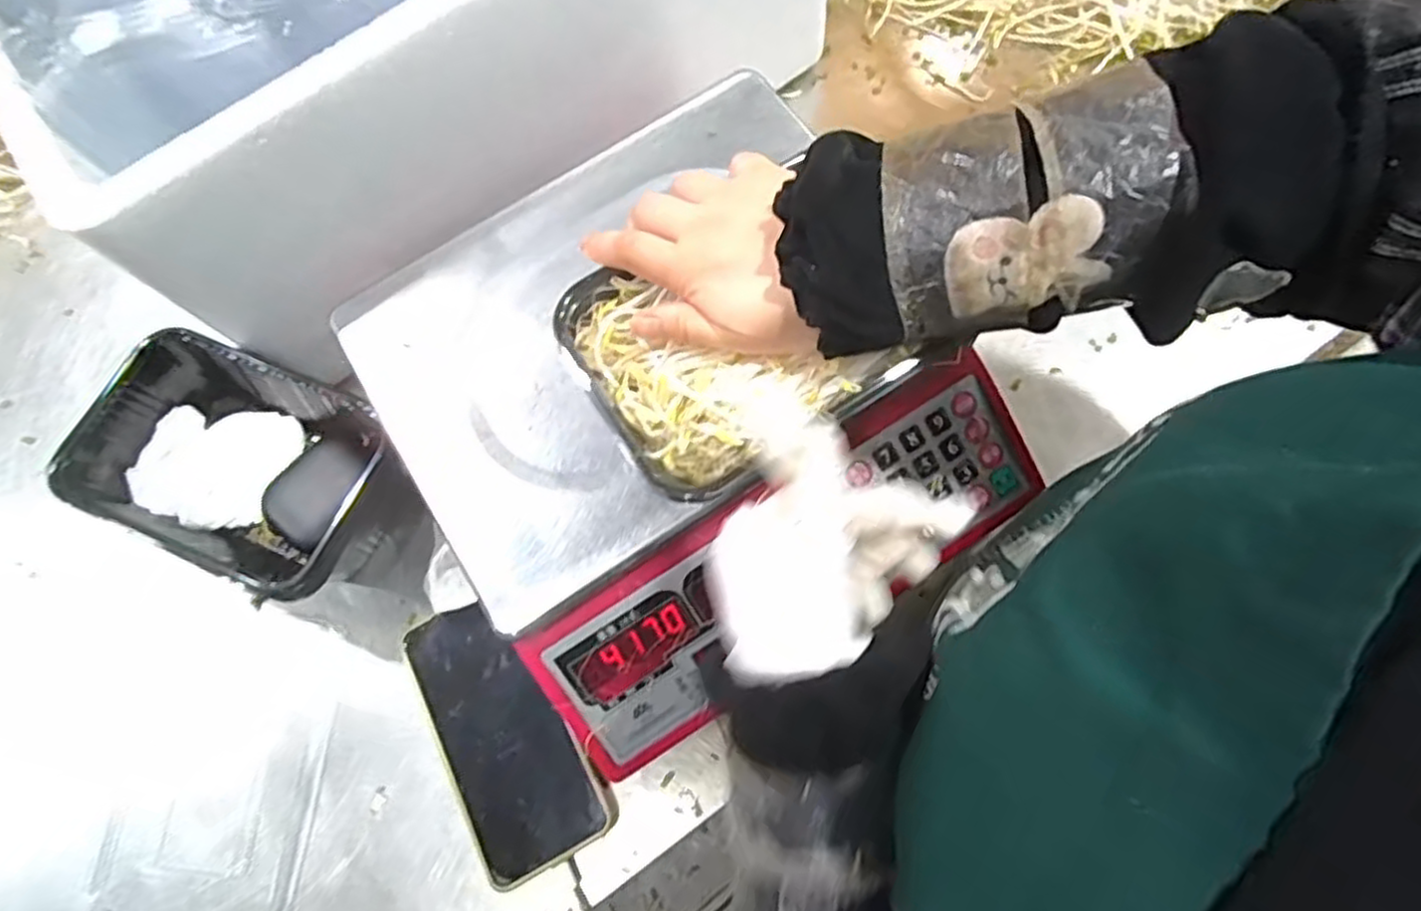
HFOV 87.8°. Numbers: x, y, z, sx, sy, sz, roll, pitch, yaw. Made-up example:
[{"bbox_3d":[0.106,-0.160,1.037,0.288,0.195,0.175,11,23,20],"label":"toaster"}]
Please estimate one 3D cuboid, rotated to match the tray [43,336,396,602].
[{"bbox_3d":[-0.291,0.007,0.464,0.174,0.076,0.121,20,72,10],"label":"tray"}]

